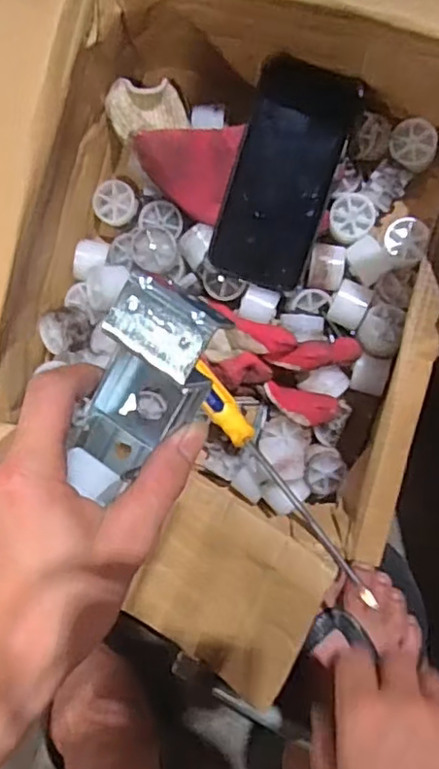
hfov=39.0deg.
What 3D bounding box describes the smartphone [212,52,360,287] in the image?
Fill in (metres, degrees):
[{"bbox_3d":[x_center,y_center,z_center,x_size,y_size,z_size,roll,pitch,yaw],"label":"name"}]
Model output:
[{"bbox_3d":[0.048,-0.156,0.468,0.076,0.012,0.158,19,97,-4],"label":"smartphone"}]

